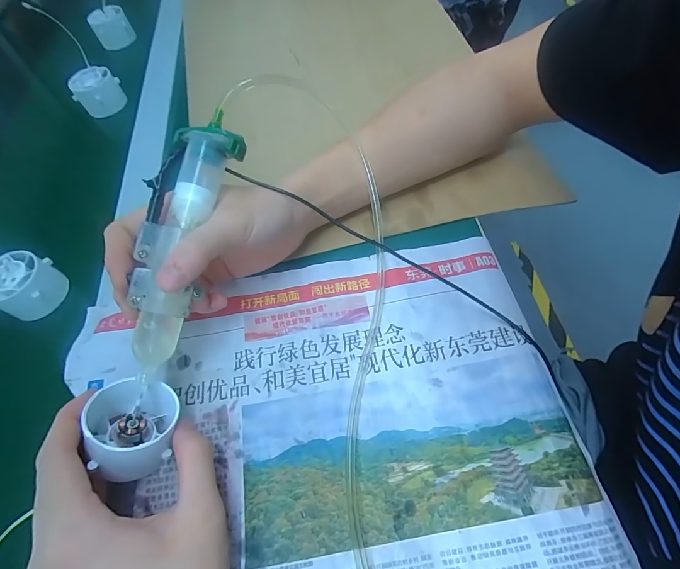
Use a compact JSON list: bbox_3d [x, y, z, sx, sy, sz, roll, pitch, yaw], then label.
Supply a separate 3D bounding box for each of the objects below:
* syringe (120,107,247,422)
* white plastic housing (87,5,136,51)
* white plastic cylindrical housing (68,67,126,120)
[{"bbox_3d":[-0.101,-0.015,0.240,0.047,0.038,0.177,9,82,9],"label":"syringe"},{"bbox_3d":[-0.345,-0.388,0.554,0.053,0.040,0.045,-31,62,-13],"label":"white plastic housing"},{"bbox_3d":[-0.311,-0.249,0.471,0.055,0.039,0.048,-32,63,-14],"label":"white plastic cylindrical housing"}]

